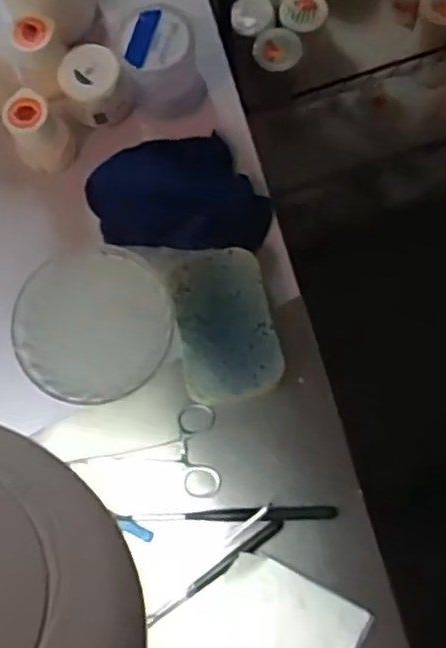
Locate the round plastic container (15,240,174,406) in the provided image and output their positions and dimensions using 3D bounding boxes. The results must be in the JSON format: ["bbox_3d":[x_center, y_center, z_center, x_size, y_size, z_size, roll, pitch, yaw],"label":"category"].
[{"bbox_3d":[-0.100,0.000,0.570,0.112,0.032,0.121,-1,77,3],"label":"round plastic container"}]

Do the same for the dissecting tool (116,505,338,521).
[{"bbox_3d":[0.003,0.145,0.553,0.164,0.005,0.011,-2,76,3],"label":"dissecting tool"}]

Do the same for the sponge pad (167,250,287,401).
[{"bbox_3d":[0.001,0.002,0.572,0.073,0.033,0.114,-12,76,1],"label":"sponge pad"}]

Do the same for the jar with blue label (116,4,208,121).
[{"bbox_3d":[-0.050,-0.216,0.605,0.063,0.077,0.059,-9,76,1],"label":"jar with blue label"}]

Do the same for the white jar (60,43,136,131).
[{"bbox_3d":[-0.107,-0.200,0.612,0.049,0.049,0.055,-37,77,-5],"label":"white jar"}]

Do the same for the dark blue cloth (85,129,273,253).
[{"bbox_3d":[-0.036,-0.111,0.609,0.147,0.014,0.099,0,77,4],"label":"dark blue cloth"}]

